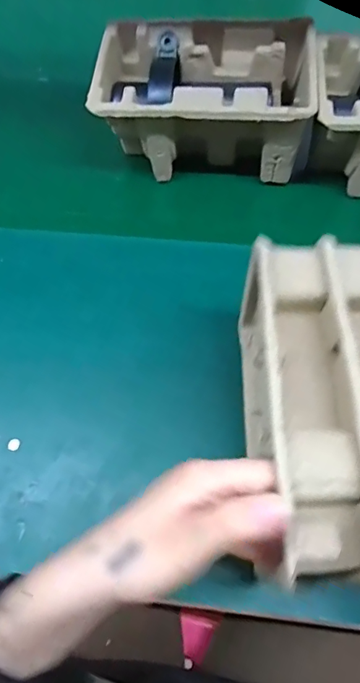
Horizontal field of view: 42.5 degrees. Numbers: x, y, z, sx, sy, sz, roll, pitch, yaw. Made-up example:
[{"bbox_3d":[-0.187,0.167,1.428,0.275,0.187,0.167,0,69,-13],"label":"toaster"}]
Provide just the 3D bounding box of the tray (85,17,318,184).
[{"bbox_3d":[0.028,-0.261,0.518,0.218,0.108,0.142,4,65,4],"label":"tray"}]

